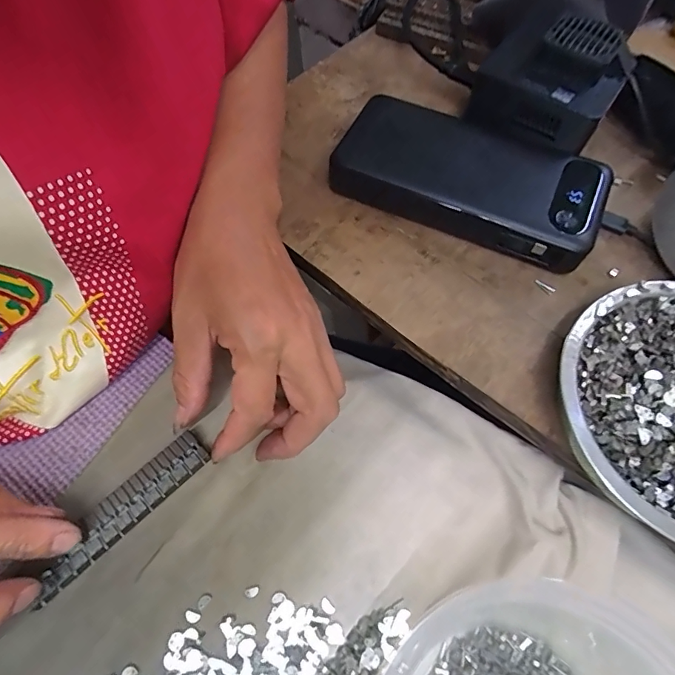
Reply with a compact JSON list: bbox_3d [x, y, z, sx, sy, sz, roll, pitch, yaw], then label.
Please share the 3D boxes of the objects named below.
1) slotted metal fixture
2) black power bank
[{"bbox_3d":[-0.104,0.084,0.210,0.021,0.004,0.091,39,69,18],"label":"slotted metal fixture"},{"bbox_3d":[0.078,-0.098,0.265,0.153,0.024,0.072,24,66,11],"label":"black power bank"}]

